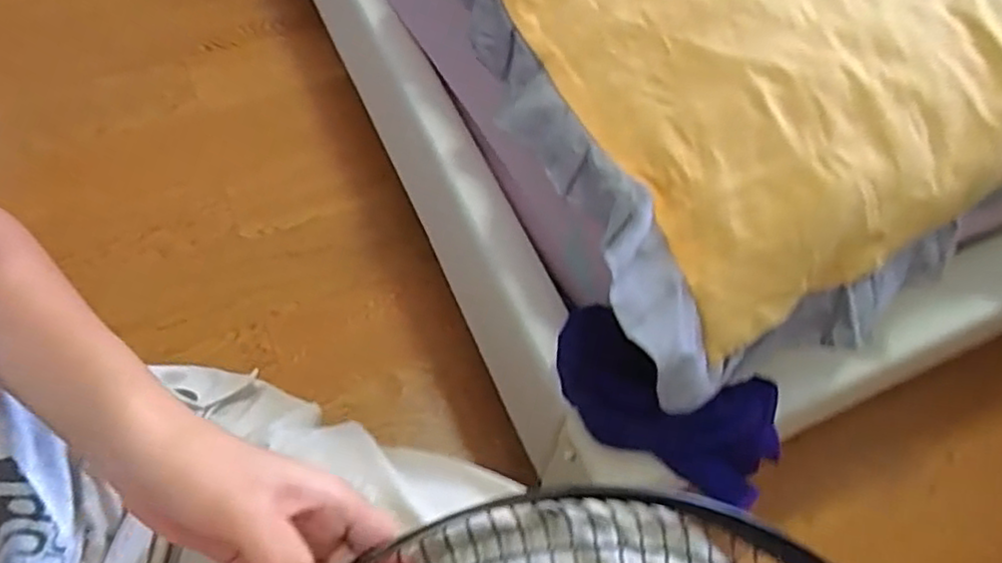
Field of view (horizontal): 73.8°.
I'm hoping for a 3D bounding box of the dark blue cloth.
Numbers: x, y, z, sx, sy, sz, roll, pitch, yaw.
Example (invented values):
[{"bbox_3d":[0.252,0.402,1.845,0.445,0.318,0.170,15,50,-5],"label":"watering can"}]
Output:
[{"bbox_3d":[0.118,0.084,0.458,0.171,0.059,0.089,18,60,6],"label":"dark blue cloth"}]

